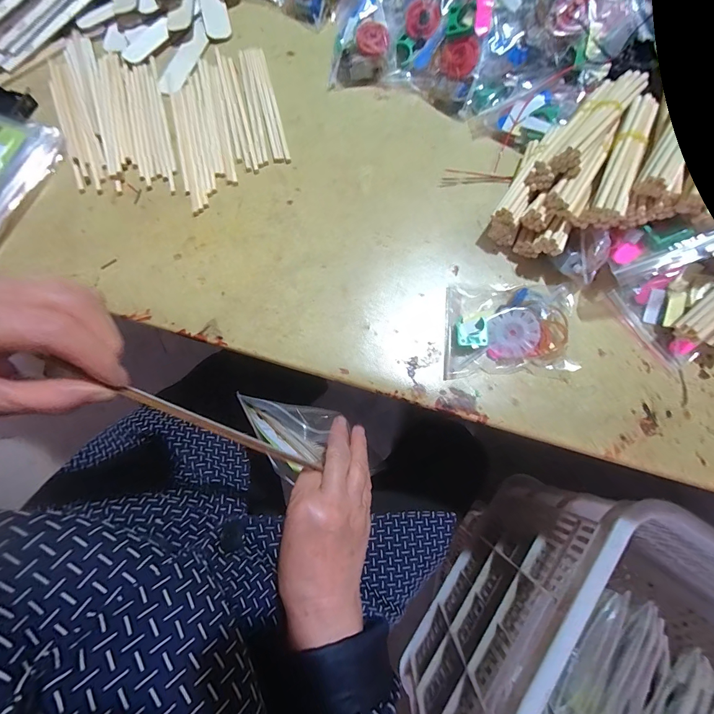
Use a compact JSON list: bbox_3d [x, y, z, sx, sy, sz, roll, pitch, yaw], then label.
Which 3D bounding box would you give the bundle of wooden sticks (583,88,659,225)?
[{"bbox_3d":[0.199,-0.147,0.265,0.023,0.025,0.098,23,78,7],"label":"bundle of wooden sticks"}]

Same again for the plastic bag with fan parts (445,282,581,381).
[{"bbox_3d":[0.125,-0.024,0.288,0.100,0.020,0.076,0,76,1],"label":"plastic bag with fan parts"}]

